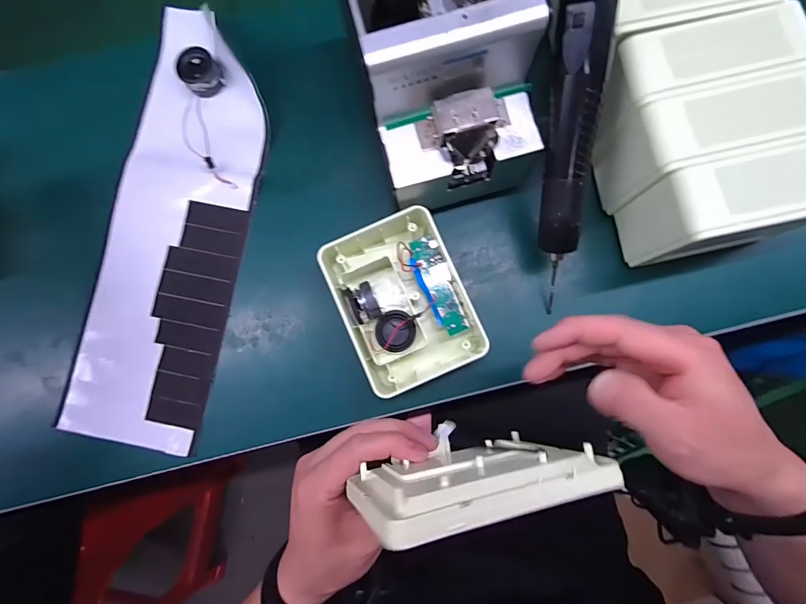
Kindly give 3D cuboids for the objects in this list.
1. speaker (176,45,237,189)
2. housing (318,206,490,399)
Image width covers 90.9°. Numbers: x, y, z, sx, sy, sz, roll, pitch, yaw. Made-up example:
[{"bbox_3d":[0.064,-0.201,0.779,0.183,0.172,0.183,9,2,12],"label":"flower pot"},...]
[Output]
[{"bbox_3d":[-0.198,-0.183,0.396,0.038,0.022,0.138,-8,84,1],"label":"speaker"},{"bbox_3d":[0.004,0.001,0.361,0.109,0.048,0.145,-25,84,-1],"label":"housing"}]

